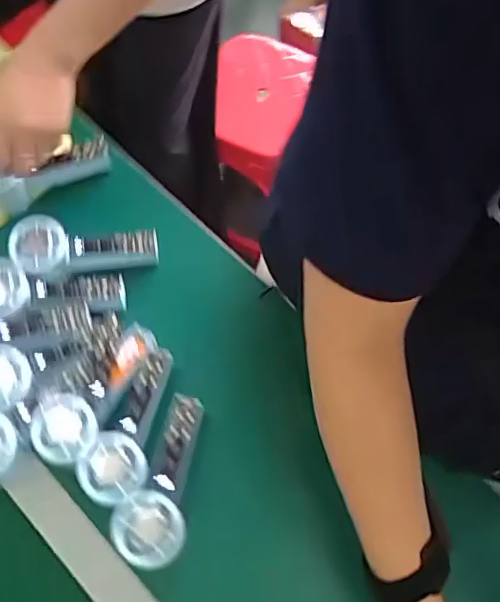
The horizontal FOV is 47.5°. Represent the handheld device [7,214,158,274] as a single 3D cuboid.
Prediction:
[{"bbox_3d":[-0.178,-0.057,0.615,0.150,0.032,0.057,1,67,-14],"label":"handheld device"}]

